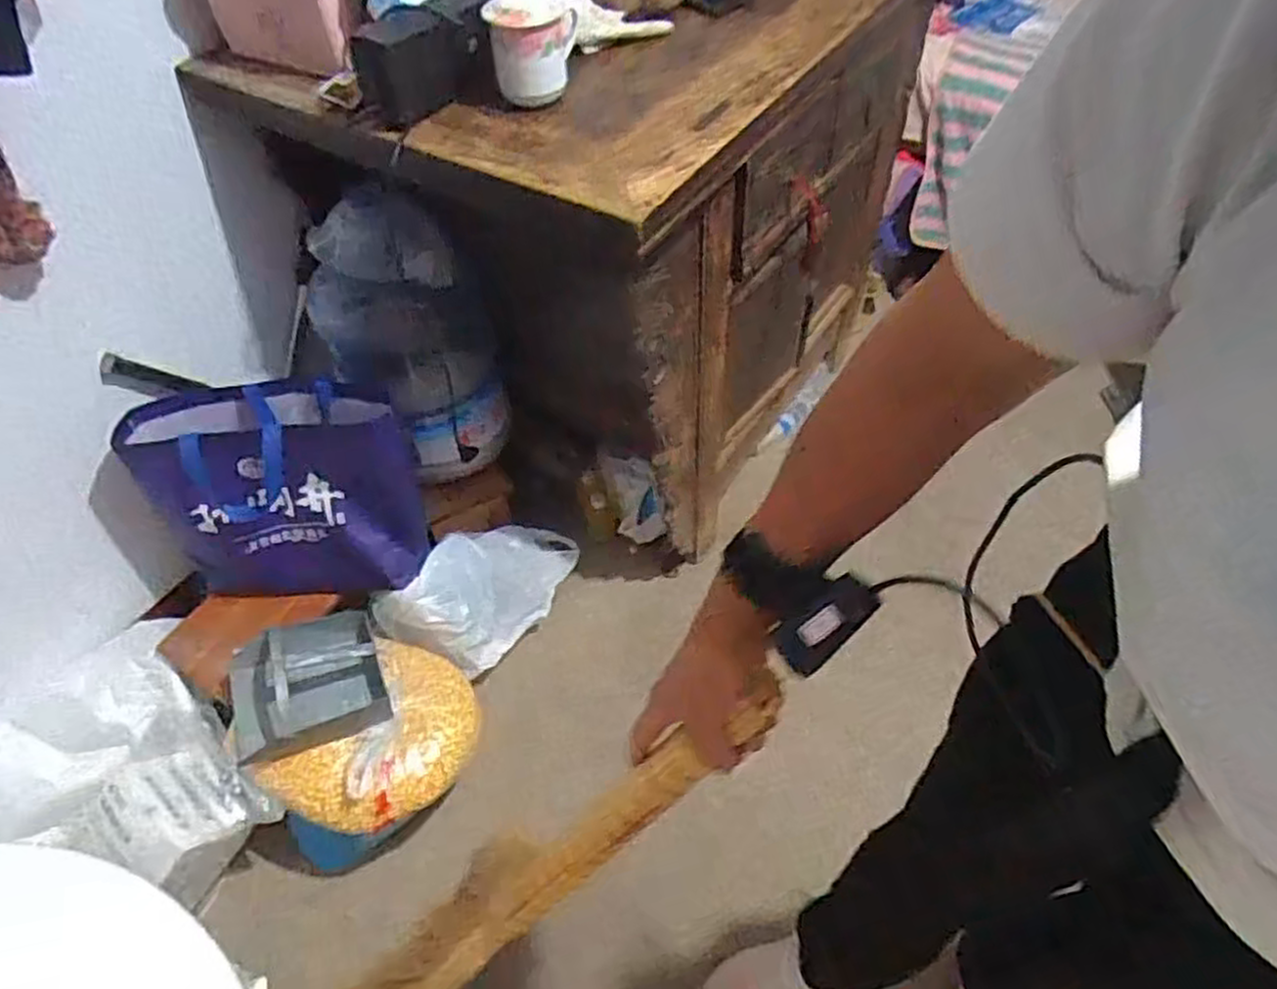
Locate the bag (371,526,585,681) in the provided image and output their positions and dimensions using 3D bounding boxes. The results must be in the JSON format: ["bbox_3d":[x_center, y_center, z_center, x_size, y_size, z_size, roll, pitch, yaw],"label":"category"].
[{"bbox_3d":[-0.243,0.146,1.266,0.348,0.186,0.154,-34,58,-22],"label":"bag"}]

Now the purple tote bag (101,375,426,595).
[{"bbox_3d":[-0.520,-0.011,1.150,0.356,0.286,0.200,0,52,2],"label":"purple tote bag"}]

